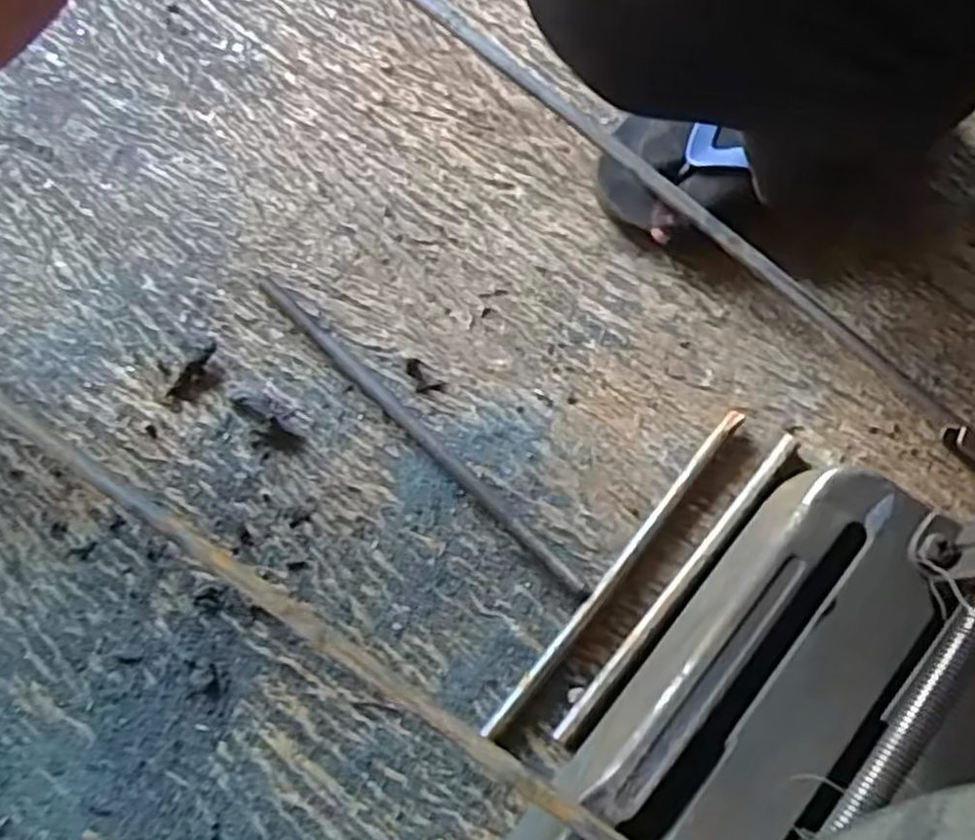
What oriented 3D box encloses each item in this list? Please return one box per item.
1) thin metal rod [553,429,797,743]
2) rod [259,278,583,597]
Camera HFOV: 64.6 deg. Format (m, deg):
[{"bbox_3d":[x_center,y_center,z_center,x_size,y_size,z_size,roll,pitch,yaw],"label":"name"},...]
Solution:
[{"bbox_3d":[0.116,0.097,0.471,0.010,0.012,0.233,38,80,11],"label":"thin metal rod"},{"bbox_3d":[-0.048,0.003,0.495,0.292,0.011,0.010,44,81,12],"label":"rod"}]

